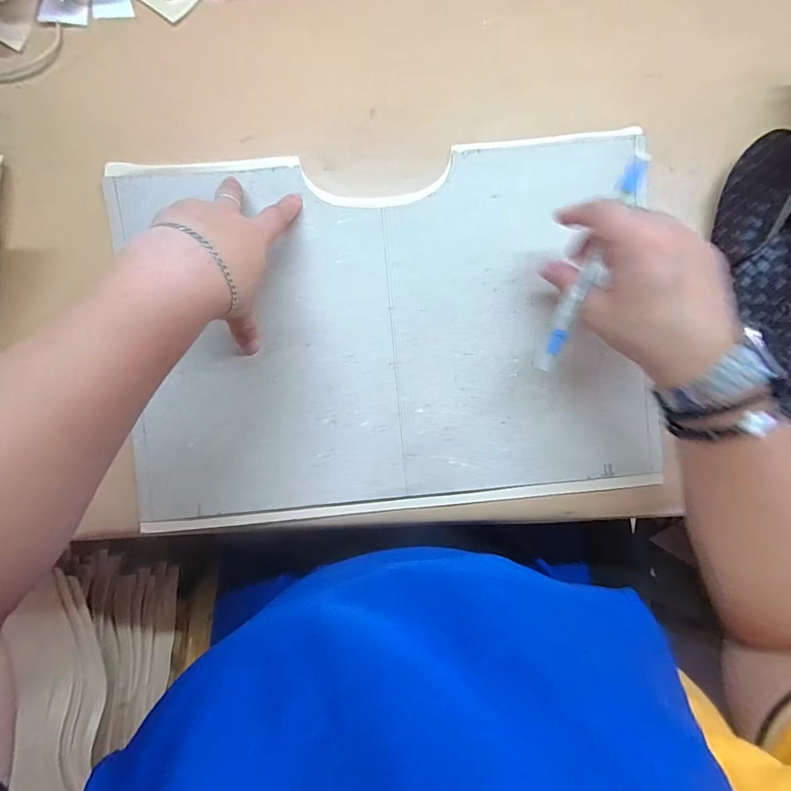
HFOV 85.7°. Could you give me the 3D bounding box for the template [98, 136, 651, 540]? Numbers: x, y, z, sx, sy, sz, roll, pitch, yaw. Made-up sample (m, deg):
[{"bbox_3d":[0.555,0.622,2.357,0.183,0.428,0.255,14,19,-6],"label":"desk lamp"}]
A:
[{"bbox_3d":[-0.006,-0.057,0.350,0.405,0.012,0.292,-4,86,-1],"label":"template"}]

